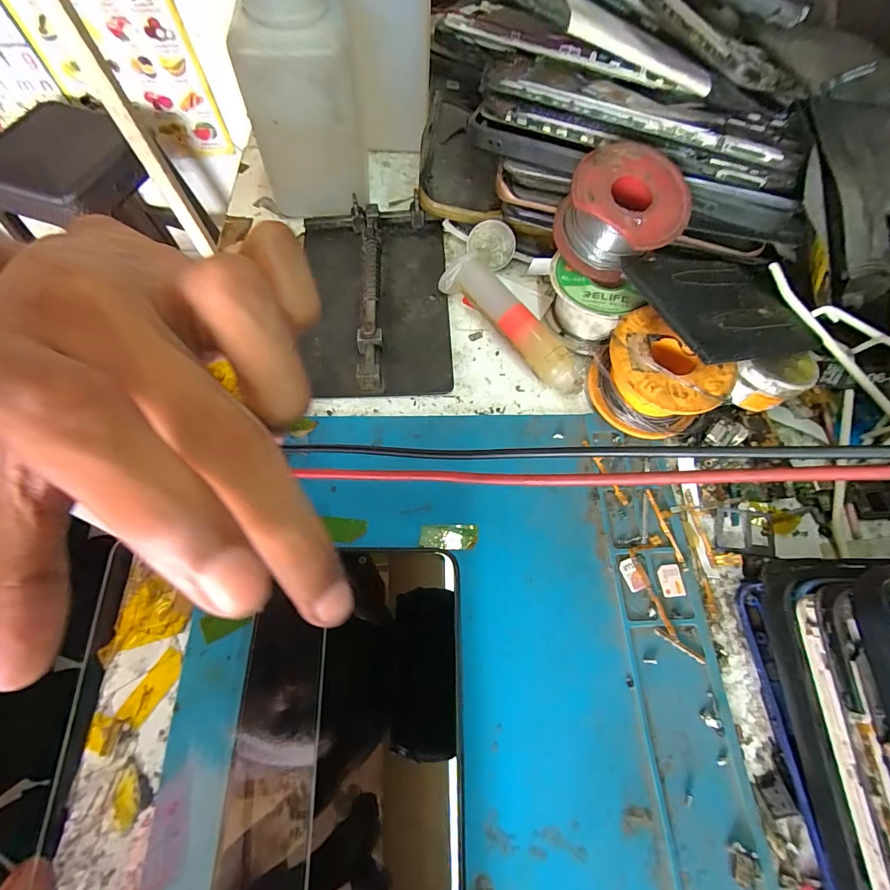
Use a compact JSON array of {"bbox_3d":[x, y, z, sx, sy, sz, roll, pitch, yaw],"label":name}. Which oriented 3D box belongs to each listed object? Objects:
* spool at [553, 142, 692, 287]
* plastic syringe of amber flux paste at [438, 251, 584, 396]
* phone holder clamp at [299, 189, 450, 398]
[{"bbox_3d":[0.079,-0.104,0.190,0.052,0.034,0.045,33,70,11],"label":"spool"},{"bbox_3d":[0.036,-0.060,0.207,0.020,0.020,0.087,-40,74,-16],"label":"plastic syringe of amber flux paste"},{"bbox_3d":[-0.036,-0.079,0.217,0.073,0.016,0.115,-3,67,-3],"label":"phone holder clamp"}]

